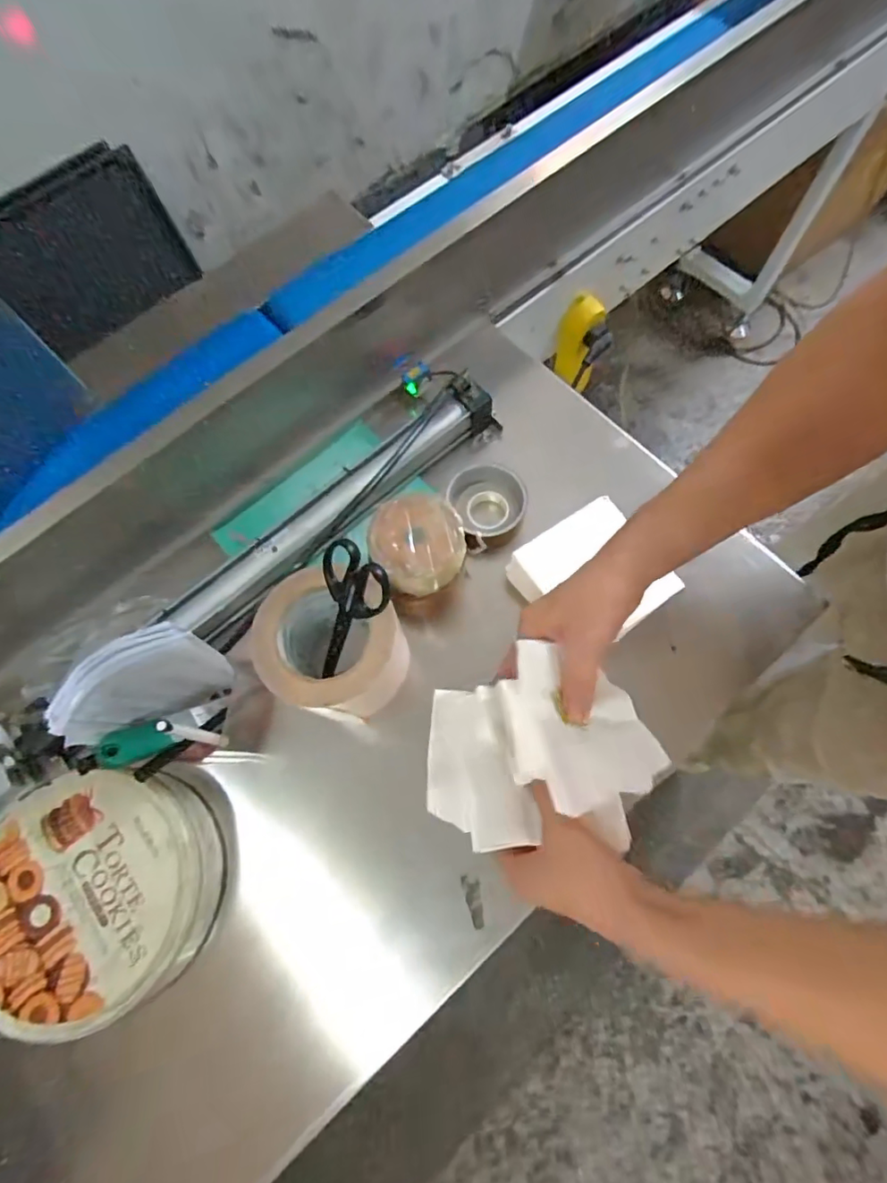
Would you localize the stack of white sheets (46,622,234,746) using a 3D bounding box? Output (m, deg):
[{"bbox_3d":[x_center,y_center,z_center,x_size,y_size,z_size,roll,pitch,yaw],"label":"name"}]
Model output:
[{"bbox_3d":[-0.226,0.075,0.436,0.107,0.139,0.032,-36,73,-10],"label":"stack of white sheets"}]

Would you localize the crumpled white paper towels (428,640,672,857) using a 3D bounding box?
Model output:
[{"bbox_3d":[0.071,0.112,0.409,0.167,0.084,0.121,-15,71,-3],"label":"crumpled white paper towels"}]

